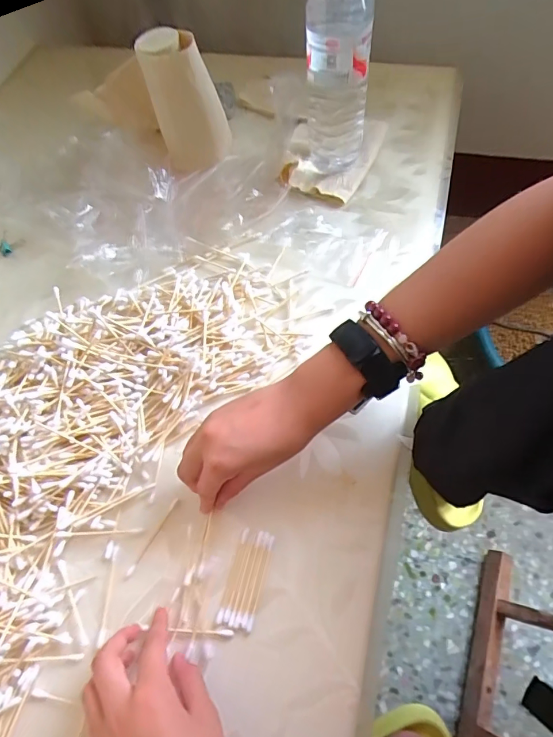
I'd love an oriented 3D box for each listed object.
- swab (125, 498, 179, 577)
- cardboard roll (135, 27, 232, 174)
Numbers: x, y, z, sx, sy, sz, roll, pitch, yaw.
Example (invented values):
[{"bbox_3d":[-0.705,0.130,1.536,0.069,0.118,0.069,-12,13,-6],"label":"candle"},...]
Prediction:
[{"bbox_3d":[-0.101,0.137,0.359,0.005,0.004,0.068,26,68,15],"label":"swab"},{"bbox_3d":[-0.100,-0.301,0.497,0.080,0.125,0.046,-10,63,-1],"label":"cardboard roll"}]

